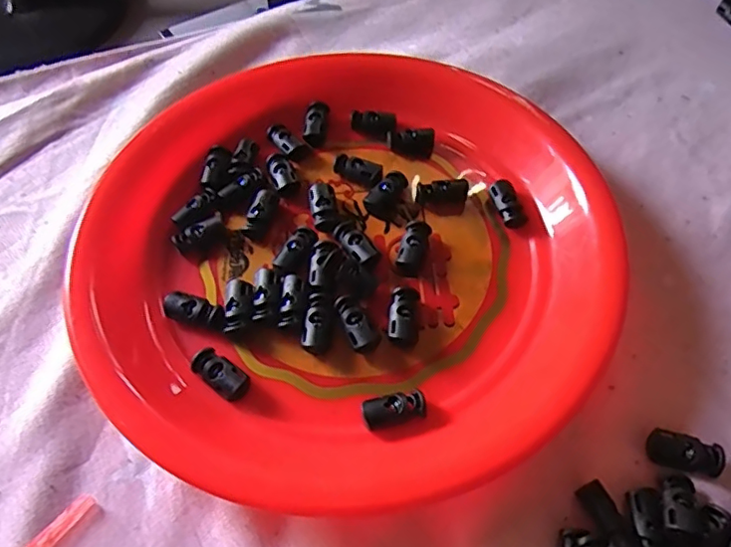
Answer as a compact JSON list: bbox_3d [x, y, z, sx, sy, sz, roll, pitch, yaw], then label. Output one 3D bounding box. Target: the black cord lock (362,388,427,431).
[{"bbox_3d":[0.013,0.059,0.243,0.027,0.008,0.012,-14,58,-7],"label":"black cord lock"}]

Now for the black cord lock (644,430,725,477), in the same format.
[{"bbox_3d":[0.134,0.075,0.234,0.027,0.010,0.013,10,58,8],"label":"black cord lock"}]

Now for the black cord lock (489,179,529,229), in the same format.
[{"bbox_3d":[0.076,-0.037,0.301,0.014,0.009,0.028,-15,58,-7],"label":"black cord lock"}]

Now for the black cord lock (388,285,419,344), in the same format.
[{"bbox_3d":[0.019,0.020,0.265,0.013,0.011,0.027,7,58,7],"label":"black cord lock"}]

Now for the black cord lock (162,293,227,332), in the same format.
[{"bbox_3d":[-0.081,0.018,0.268,0.031,0.007,0.012,15,59,11],"label":"black cord lock"}]

